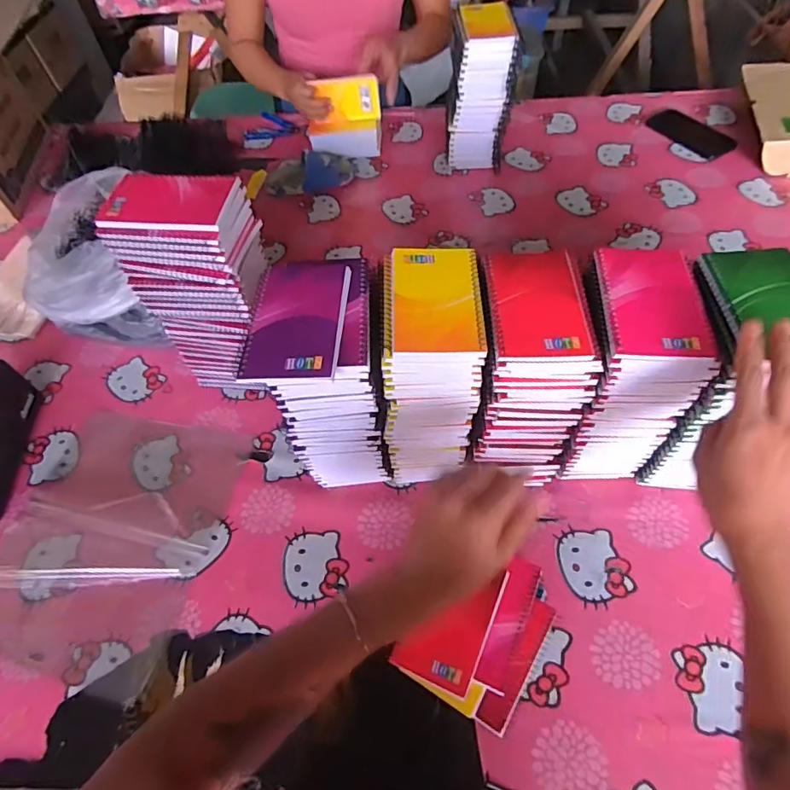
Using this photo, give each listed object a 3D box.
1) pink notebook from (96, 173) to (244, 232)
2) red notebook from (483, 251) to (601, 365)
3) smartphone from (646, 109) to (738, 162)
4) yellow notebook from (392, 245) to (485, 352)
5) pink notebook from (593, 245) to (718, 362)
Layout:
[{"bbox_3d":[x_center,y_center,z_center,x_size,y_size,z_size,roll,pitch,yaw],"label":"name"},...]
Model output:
[{"bbox_3d":[-0.237,-0.201,0.535,0.136,0.014,0.085,5,58,11],"label":"pink notebook"},{"bbox_3d":[0.130,-0.084,0.474,0.086,0.009,0.131,-2,56,3],"label":"red notebook"},{"bbox_3d":[0.578,-0.515,1.021,0.092,0.004,0.169,-30,59,-15],"label":"smartphone"},{"bbox_3d":[0.039,-0.091,0.475,0.081,0.007,0.126,-2,56,3],"label":"yellow notebook"},{"bbox_3d":[0.229,-0.086,0.464,0.082,0.015,0.125,2,56,6],"label":"pink notebook"}]

